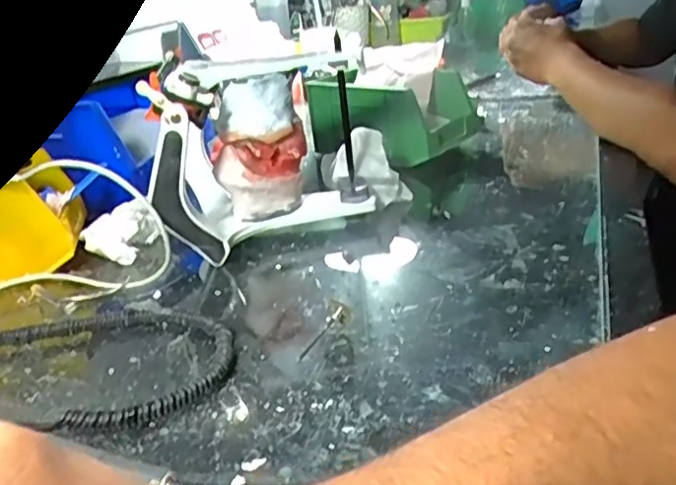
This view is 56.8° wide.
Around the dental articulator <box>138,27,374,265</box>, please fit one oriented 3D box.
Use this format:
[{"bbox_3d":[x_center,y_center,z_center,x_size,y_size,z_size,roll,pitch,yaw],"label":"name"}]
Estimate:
[{"bbox_3d":[-0.070,-0.071,0.518,0.187,0.150,0.096,-21,29,-30],"label":"dental articulator"}]

